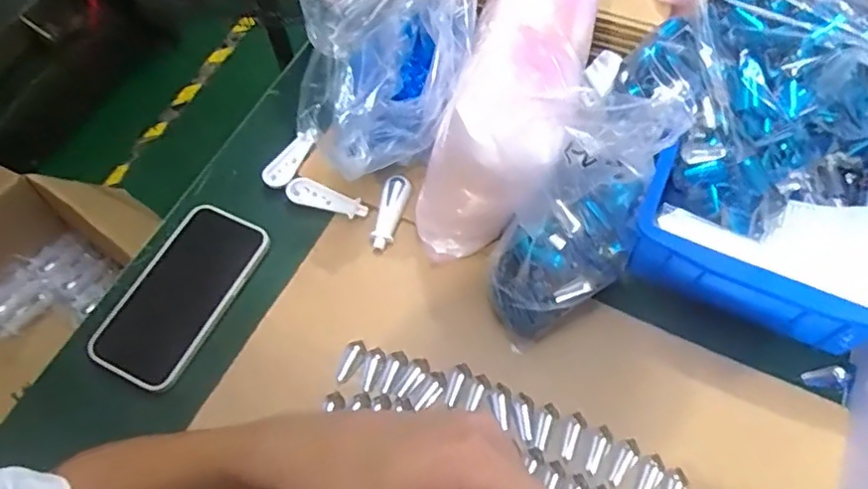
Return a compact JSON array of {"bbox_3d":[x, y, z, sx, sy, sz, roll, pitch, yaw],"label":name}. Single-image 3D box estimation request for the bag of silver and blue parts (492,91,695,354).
[{"bbox_3d":[0.102,-0.015,0.466,0.097,0.180,0.135,25,65,15],"label":"bag of silver and blue parts"}]

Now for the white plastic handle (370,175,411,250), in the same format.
[{"bbox_3d":[-0.040,-0.030,0.577,0.020,0.018,0.073,12,62,8],"label":"white plastic handle"}]

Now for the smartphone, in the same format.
[{"bbox_3d":[-0.217,0.041,0.537,0.087,0.018,0.160,19,62,21],"label":"smartphone"}]

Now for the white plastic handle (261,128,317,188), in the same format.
[{"bbox_3d":[-0.137,-0.084,0.601,0.022,0.012,0.067,31,66,17],"label":"white plastic handle"}]

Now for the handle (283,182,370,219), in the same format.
[{"bbox_3d":[-0.101,-0.041,0.586,0.078,0.015,0.018,15,63,10],"label":"handle"}]

